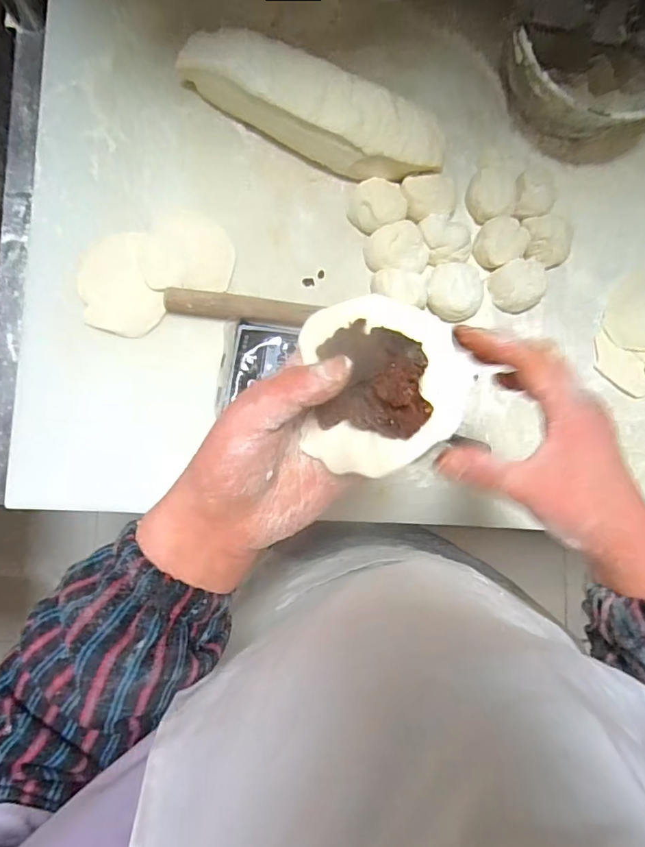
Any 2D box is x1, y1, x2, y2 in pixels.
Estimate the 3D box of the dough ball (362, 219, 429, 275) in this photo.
[{"bbox_3d":[0.077,-0.179,0.533,0.062,0.031,0.047,-4,87,-4],"label":"dough ball"}]

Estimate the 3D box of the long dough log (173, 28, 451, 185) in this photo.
[{"bbox_3d":[-0.010,-0.310,0.515,0.270,0.063,0.074,22,85,-2],"label":"long dough log"}]

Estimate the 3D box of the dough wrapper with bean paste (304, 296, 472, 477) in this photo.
[{"bbox_3d":[0.032,-0.021,0.257,0.078,0.042,0.088,-2,87,-4],"label":"dough wrapper with bean paste"}]

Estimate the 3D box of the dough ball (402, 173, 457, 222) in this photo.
[{"bbox_3d":[0.112,-0.236,0.543,0.055,0.027,0.046,-12,87,-4],"label":"dough ball"}]

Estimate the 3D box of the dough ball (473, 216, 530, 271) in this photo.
[{"bbox_3d":[0.185,-0.190,0.543,0.048,0.027,0.048,0,86,-4],"label":"dough ball"}]

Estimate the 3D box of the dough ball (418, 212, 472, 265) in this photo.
[{"bbox_3d":[0.126,-0.188,0.534,0.050,0.022,0.046,-6,87,-4],"label":"dough ball"}]

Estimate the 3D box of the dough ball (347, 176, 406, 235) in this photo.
[{"bbox_3d":[0.056,-0.226,0.538,0.055,0.029,0.053,0,86,-4],"label":"dough ball"}]

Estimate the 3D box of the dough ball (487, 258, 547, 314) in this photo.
[{"bbox_3d":[0.207,-0.145,0.544,0.054,0.027,0.051,0,86,-4],"label":"dough ball"}]

